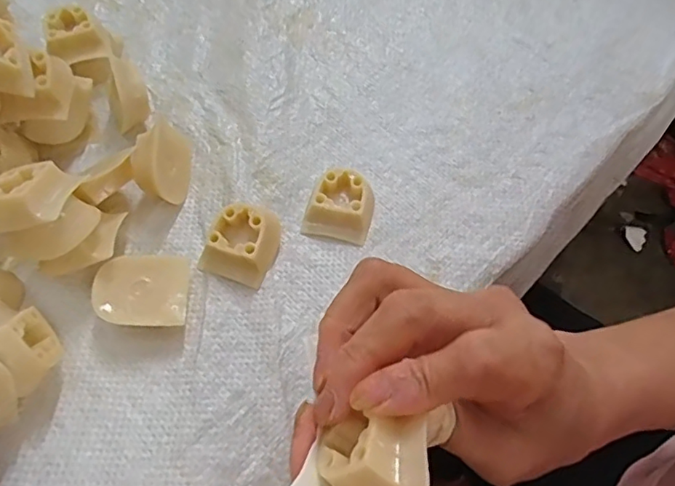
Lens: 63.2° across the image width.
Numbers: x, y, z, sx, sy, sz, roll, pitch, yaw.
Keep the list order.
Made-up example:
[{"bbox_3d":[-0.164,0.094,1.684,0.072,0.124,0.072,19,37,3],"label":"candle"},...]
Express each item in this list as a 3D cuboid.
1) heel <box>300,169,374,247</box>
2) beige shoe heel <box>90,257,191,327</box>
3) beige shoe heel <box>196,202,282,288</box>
[{"bbox_3d":[0.002,-0.022,0.322,0.037,0.018,0.039,15,63,4],"label":"heel"},{"bbox_3d":[-0.103,0.027,0.291,0.046,0.018,0.038,1,63,-3],"label":"beige shoe heel"},{"bbox_3d":[-0.050,-0.002,0.306,0.037,0.022,0.048,27,64,10],"label":"beige shoe heel"}]

